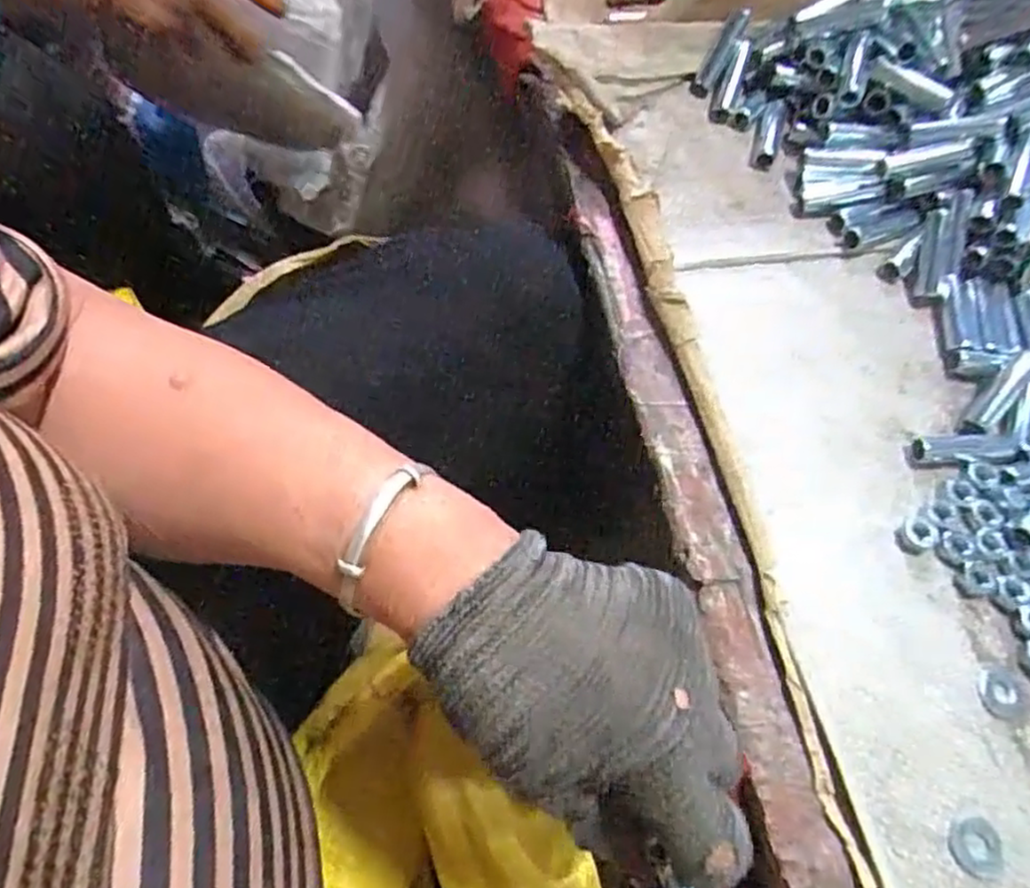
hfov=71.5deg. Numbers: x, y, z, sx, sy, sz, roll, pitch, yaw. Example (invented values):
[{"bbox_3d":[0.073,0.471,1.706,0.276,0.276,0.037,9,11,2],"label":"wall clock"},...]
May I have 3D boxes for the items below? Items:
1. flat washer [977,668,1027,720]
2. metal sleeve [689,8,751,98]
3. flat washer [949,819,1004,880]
[{"bbox_3d":[0.193,0.098,0.282,0.018,0.004,0.019,11,65,1],"label":"flat washer"},{"bbox_3d":[0.116,-0.221,0.406,0.011,0.008,0.051,32,96,15],"label":"metal sleeve"},{"bbox_3d":[0.166,0.145,0.256,0.019,0.004,0.019,2,65,-3],"label":"flat washer"}]

